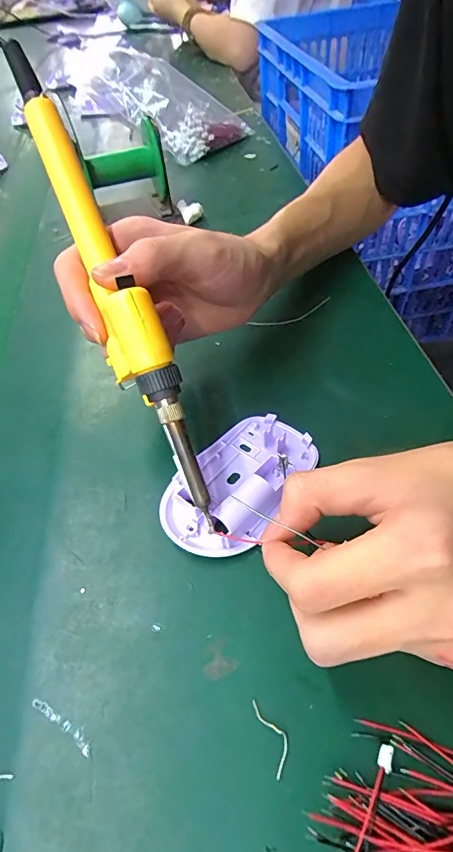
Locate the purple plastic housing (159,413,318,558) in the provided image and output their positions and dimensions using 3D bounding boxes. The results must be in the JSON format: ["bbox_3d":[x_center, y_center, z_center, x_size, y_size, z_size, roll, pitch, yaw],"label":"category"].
[{"bbox_3d":[0.006,0.026,0.238,0.056,0.016,0.094,26,57,25],"label":"purple plastic housing"}]

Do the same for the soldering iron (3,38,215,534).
[{"bbox_3d":[-0.055,-0.068,0.201,0.024,0.031,0.236,-22,85,-12],"label":"soldering iron"}]

